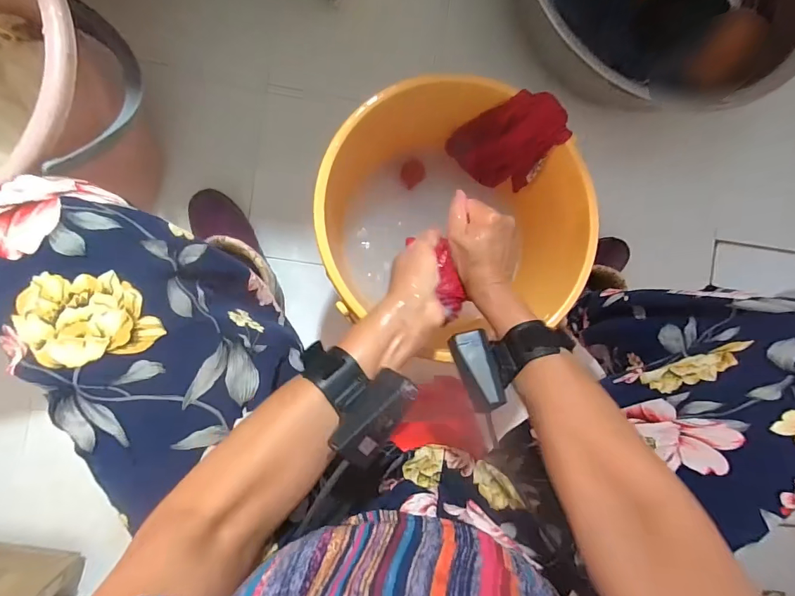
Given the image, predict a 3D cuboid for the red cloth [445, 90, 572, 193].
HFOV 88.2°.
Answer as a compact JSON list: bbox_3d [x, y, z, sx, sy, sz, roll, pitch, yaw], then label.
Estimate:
[{"bbox_3d":[0.134,-0.198,0.521,0.112,0.151,0.055,27,86,-6],"label":"red cloth"}]

